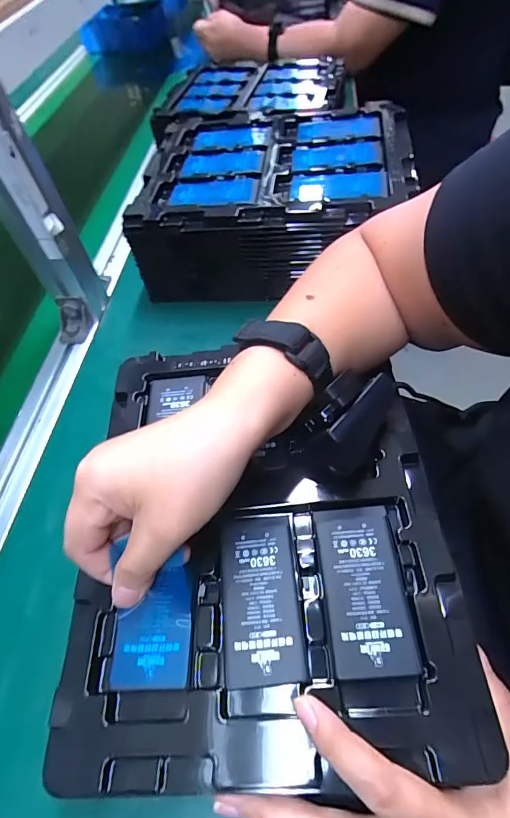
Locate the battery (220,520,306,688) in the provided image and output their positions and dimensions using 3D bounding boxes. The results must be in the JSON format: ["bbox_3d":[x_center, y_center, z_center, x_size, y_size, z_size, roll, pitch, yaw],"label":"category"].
[{"bbox_3d":[0.003,0.106,0.238,0.043,0.005,0.087,-7,55,3],"label":"battery"}]

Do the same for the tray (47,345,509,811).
[{"bbox_3d":[0.001,0.062,0.264,0.215,0.020,0.266,-5,56,0],"label":"tray"}]

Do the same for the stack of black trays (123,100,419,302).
[{"bbox_3d":[0.027,-0.228,0.465,0.279,0.105,0.211,0,55,9],"label":"stack of black trays"}]

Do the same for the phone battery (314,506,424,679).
[{"bbox_3d":[0.061,0.099,0.233,0.044,0.005,0.087,-6,55,4],"label":"phone battery"}]

